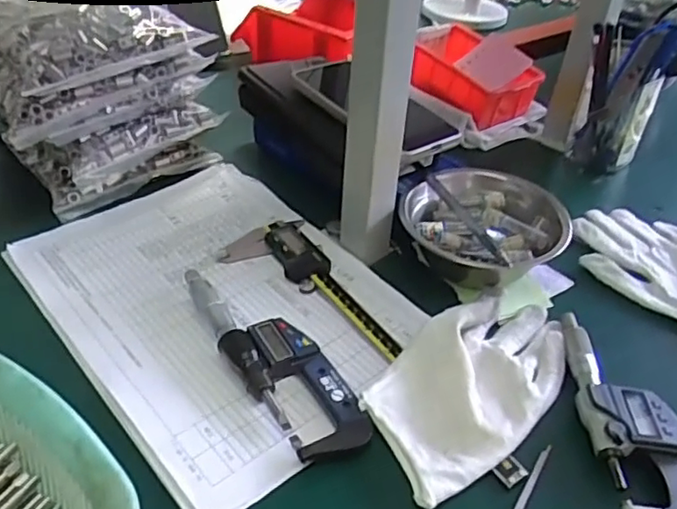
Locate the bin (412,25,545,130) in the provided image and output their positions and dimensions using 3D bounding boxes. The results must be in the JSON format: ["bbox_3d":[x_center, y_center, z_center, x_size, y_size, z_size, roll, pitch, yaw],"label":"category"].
[{"bbox_3d":[0.143,-0.196,0.708,0.090,0.060,0.135,-17,43,-25],"label":"bin"}]

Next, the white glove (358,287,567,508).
[{"bbox_3d":[0.092,0.079,0.414,0.166,0.032,0.094,-23,45,-30],"label":"white glove"}]

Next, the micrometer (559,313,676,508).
[{"bbox_3d":[0.181,0.099,0.402,0.054,0.025,0.159,-1,38,-6],"label":"micrometer"}]

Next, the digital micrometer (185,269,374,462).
[{"bbox_3d":[-0.047,0.066,0.430,0.053,0.019,0.183,-22,45,-29],"label":"digital micrometer"}]

